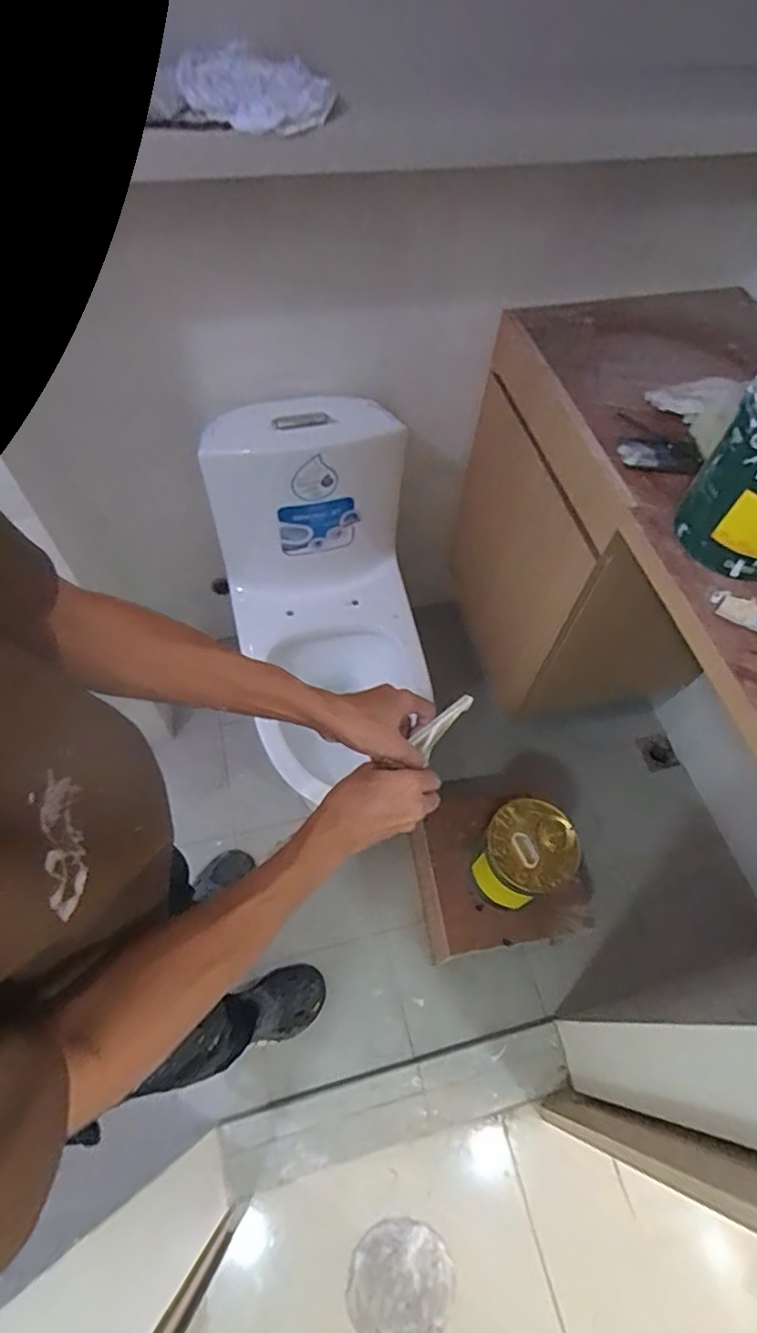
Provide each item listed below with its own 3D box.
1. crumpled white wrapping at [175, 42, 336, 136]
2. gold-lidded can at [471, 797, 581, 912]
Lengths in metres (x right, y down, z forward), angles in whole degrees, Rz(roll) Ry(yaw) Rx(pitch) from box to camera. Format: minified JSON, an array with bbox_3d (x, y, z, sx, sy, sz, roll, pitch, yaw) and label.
[{"bbox_3d":[-0.130,-0.620,0.637,0.156,0.041,0.135,0,60,-5],"label":"crumpled white wrapping"},{"bbox_3d":[0.271,0.354,1.111,0.155,0.167,0.169,2,60,-4],"label":"gold-lidded can"}]

